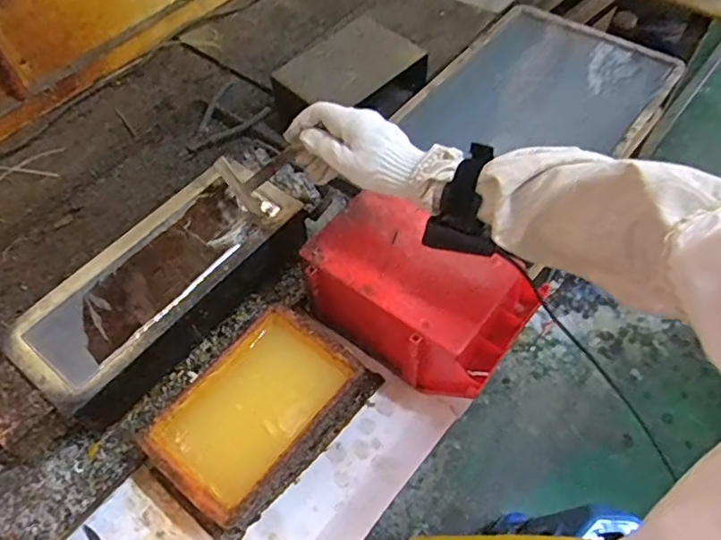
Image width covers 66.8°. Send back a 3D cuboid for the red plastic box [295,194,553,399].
[{"bbox_3d":[0.061,0.027,0.611,0.233,0.109,0.145,31,63,21],"label":"red plastic box"}]

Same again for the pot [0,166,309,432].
[{"bbox_3d":[-0.223,0.023,0.657,0.172,0.088,0.340,32,63,22],"label":"pot"}]

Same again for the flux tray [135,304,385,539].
[{"bbox_3d":[-0.105,0.149,0.577,0.140,0.071,0.225,34,64,22],"label":"flux tray"}]

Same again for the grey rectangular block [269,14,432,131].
[{"bbox_3d":[-0.021,-0.294,0.890,0.220,0.111,0.154,-39,63,-21],"label":"grey rectangular block"}]

